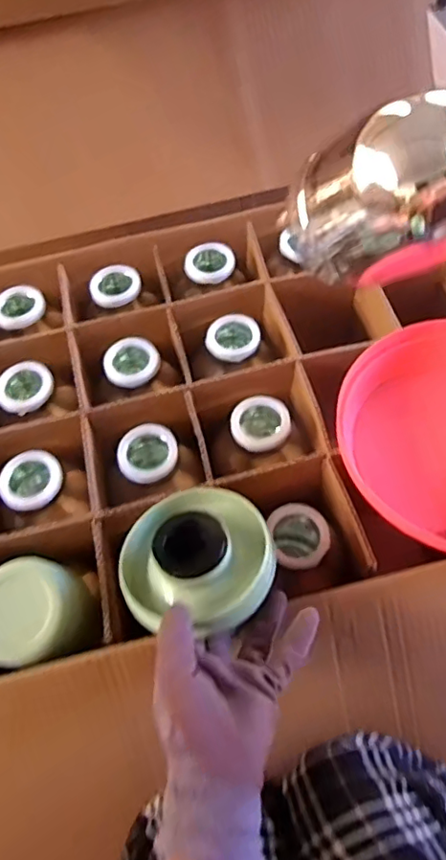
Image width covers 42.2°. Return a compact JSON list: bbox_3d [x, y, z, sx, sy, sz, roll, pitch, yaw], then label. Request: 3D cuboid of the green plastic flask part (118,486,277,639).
[{"bbox_3d":[-0.021,0.106,0.469,0.121,0.026,0.111,-2,58,3],"label":"green plastic flask part"}]

